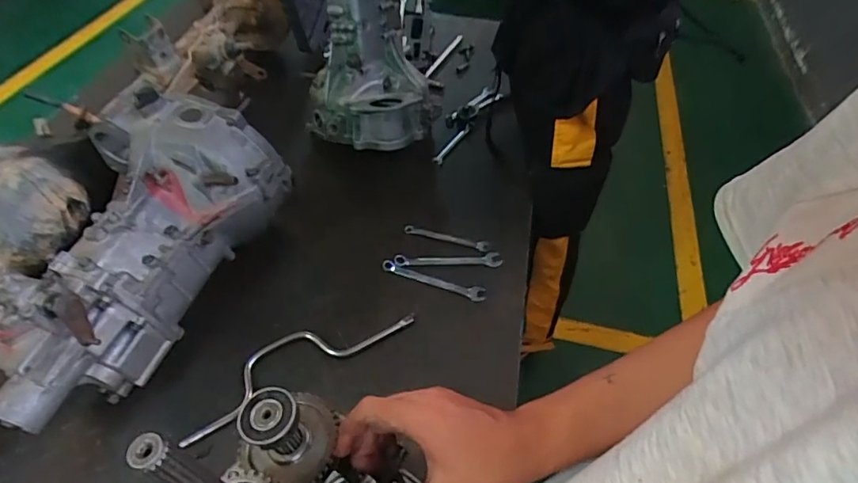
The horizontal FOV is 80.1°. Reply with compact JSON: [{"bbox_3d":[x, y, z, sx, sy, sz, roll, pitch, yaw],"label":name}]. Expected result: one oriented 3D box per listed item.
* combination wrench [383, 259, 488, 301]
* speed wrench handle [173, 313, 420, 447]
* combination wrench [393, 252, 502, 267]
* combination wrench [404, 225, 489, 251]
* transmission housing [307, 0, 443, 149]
[{"bbox_3d":[0.008,0.069,0.913,0.189,0.014,0.025,17,50,10],"label":"combination wrench"},{"bbox_3d":[-0.201,0.177,0.796,0.367,0.020,0.082,-25,55,-24],"label":"speed wrench handle"},{"bbox_3d":[0.035,0.033,0.939,0.195,0.004,0.028,-2,49,-6],"label":"combination wrench"},{"bbox_3d":[0.033,-0.009,0.973,0.161,0.010,0.021,15,49,8],"label":"combination wrench"},{"bbox_3d":[-0.119,-0.451,1.072,0.302,0.494,0.235,-11,10,-14],"label":"transmission housing"}]

